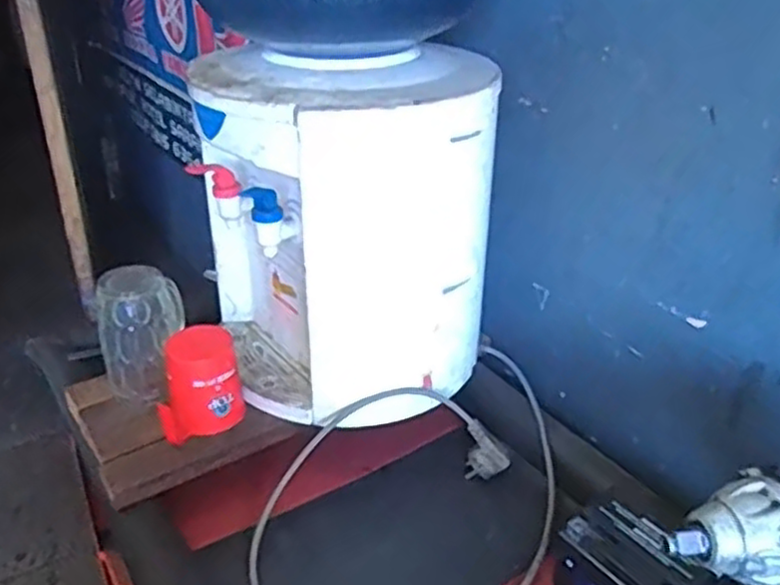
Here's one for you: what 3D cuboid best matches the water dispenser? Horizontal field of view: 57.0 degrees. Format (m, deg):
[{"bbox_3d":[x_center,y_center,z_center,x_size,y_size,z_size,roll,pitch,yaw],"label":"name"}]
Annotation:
[{"bbox_3d":[-0.047,-0.068,0.721,0.248,0.315,0.226,-13,32,-24],"label":"water dispenser"}]

